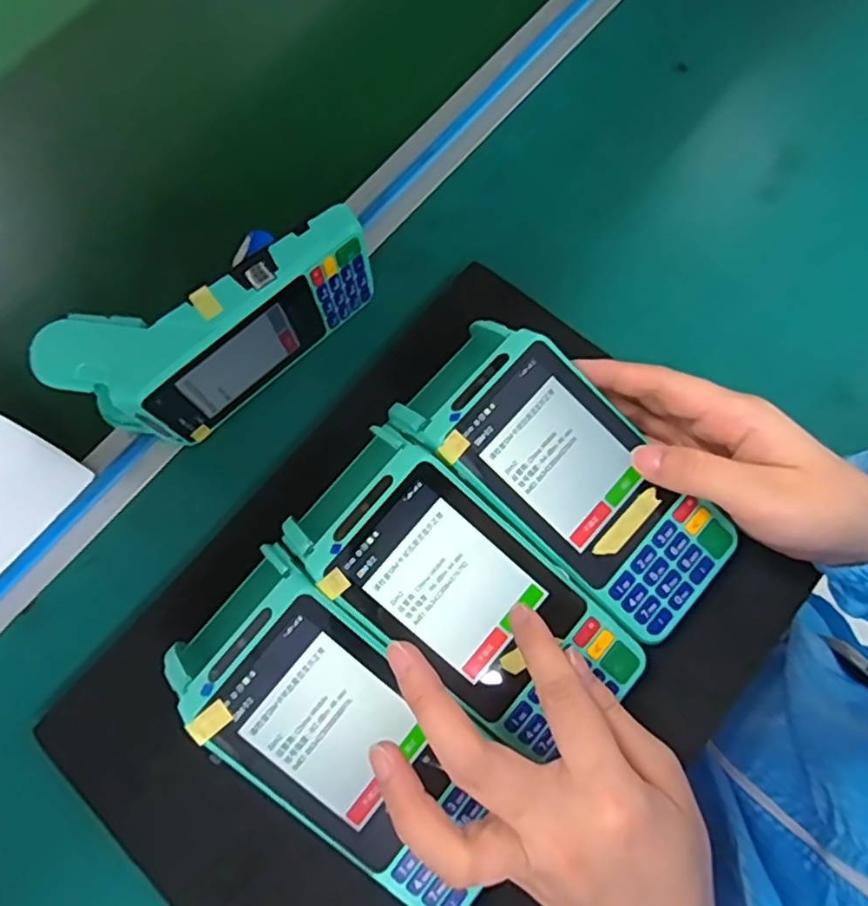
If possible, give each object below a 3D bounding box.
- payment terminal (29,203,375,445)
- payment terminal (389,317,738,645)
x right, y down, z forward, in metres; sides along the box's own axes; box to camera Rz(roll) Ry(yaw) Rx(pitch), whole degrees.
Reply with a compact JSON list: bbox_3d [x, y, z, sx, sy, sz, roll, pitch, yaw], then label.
[{"bbox_3d":[-0.111,-0.067,0.334,0.167,0.080,0.053,-39,77,-9],"label":"payment terminal"},{"bbox_3d":[0.064,0.012,0.298,0.163,0.032,0.072,44,78,2],"label":"payment terminal"}]

